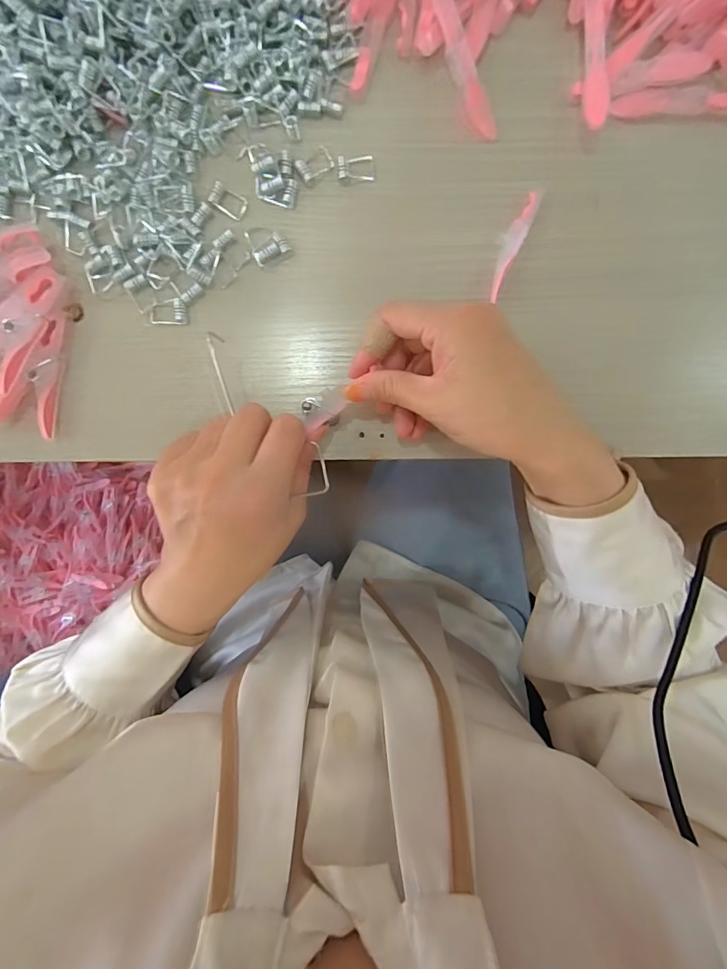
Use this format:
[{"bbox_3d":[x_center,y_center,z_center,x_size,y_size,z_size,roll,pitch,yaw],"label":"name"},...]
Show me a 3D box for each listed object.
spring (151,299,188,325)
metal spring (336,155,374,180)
[{"bbox_3d":[-0.124,-0.109,0.281,0.022,0.004,0.015,-2,93,0],"label":"spring"},{"bbox_3d":[-0.005,-0.200,0.280,0.023,0.004,0.014,2,93,0],"label":"metal spring"}]

